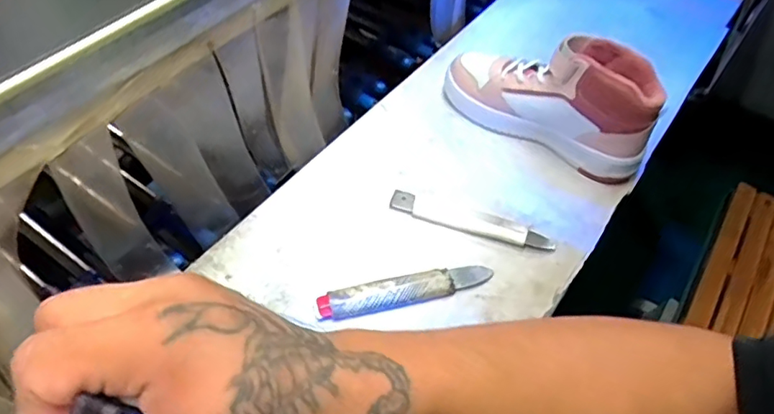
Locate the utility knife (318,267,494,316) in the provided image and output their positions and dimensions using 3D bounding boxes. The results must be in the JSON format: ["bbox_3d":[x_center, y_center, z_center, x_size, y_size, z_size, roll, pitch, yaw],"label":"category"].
[{"bbox_3d":[0.019,0.075,0.521,0.164,0.017,0.029,-7,54,-11],"label":"utility knife"}]

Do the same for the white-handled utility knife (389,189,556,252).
[{"bbox_3d":[0.085,0.014,0.574,0.166,0.013,0.027,18,53,8],"label":"white-handled utility knife"}]

